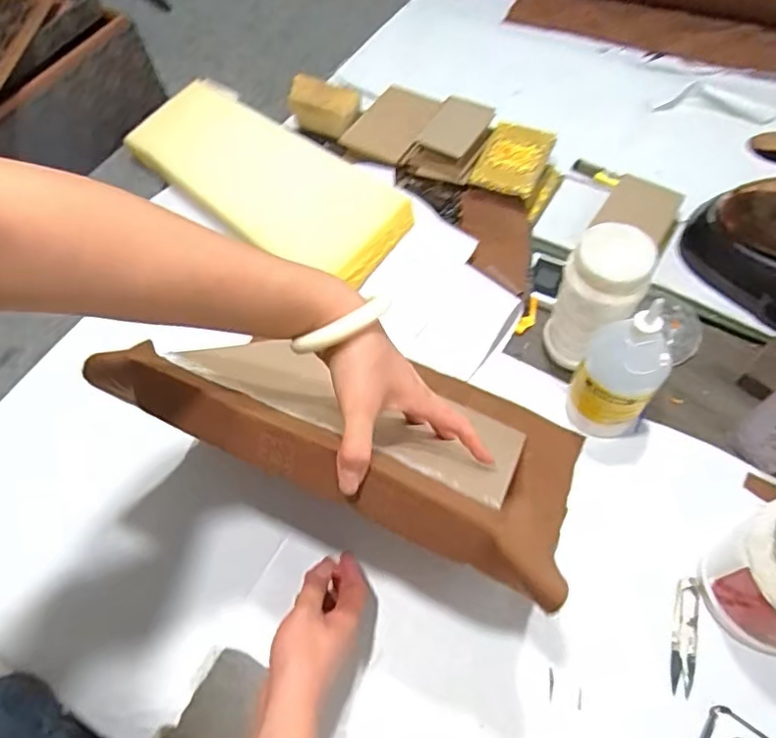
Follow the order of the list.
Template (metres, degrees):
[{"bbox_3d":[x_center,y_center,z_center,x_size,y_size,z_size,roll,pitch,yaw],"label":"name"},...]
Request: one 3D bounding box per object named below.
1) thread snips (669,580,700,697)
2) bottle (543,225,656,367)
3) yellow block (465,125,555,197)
[{"bbox_3d":[0.288,0.257,0.561,0.022,0.004,0.105,15,63,12],"label":"thread snips"},{"bbox_3d":[0.223,-0.064,0.633,0.080,0.190,0.078,-2,61,3],"label":"bottle"},{"bbox_3d":[0.170,-0.287,0.795,0.085,0.016,0.121,21,64,15],"label":"yellow block"}]

